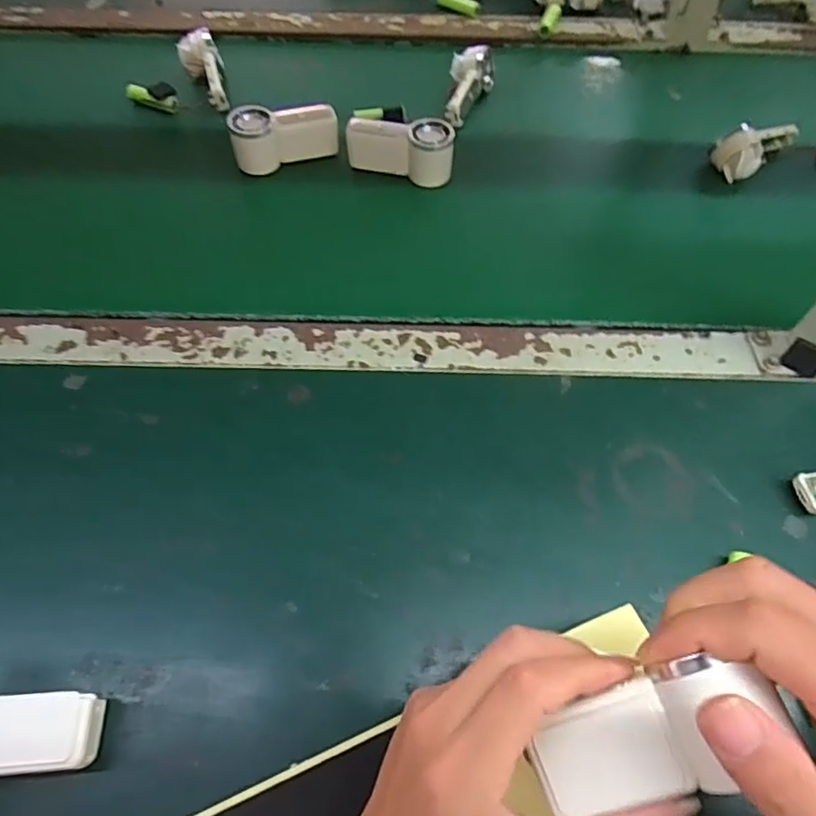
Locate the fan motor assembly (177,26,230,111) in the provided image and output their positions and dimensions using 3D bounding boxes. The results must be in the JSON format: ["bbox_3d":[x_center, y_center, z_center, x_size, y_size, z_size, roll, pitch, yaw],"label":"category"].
[{"bbox_3d":[-0.201,-0.334,0.592,0.040,0.038,0.096,-18,73,-12],"label":"fan motor assembly"}]

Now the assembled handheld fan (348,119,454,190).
[{"bbox_3d":[-0.007,-0.232,0.528,0.094,0.042,0.032,9,60,3],"label":"assembled handheld fan"}]

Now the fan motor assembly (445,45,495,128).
[{"bbox_3d":[0.057,-0.316,0.585,0.041,0.029,0.087,16,74,8],"label":"fan motor assembly"}]

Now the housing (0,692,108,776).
[{"bbox_3d":[-0.197,0.159,0.283,0.087,0.035,0.032,-4,60,-4],"label":"housing"}]

